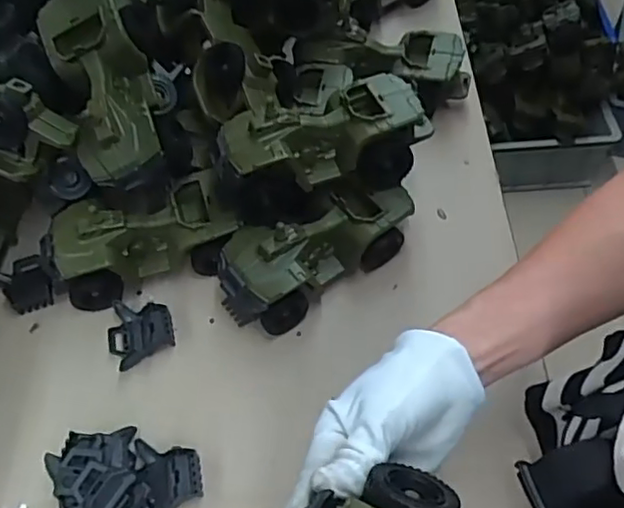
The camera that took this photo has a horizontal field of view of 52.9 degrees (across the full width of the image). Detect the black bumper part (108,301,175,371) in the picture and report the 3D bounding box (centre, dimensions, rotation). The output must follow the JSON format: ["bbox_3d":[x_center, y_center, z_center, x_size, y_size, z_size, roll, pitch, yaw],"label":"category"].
[{"bbox_3d":[-0.156,0.067,0.568,0.056,0.015,0.061,-20,58,-11],"label":"black bumper part"}]

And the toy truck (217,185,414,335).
[{"bbox_3d":[0.002,-0.004,0.573,0.182,0.080,0.082,-33,61,-18],"label":"toy truck"}]

